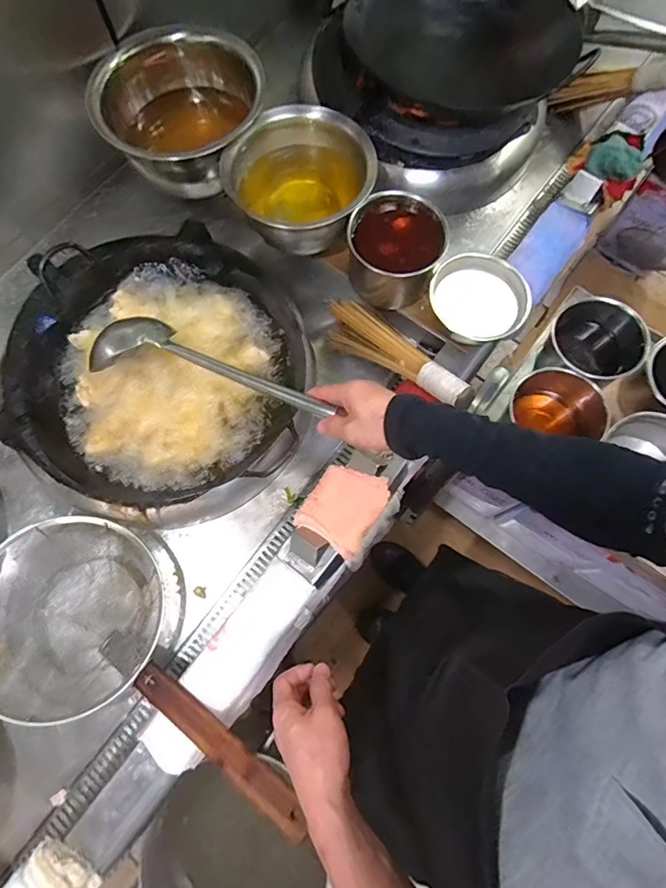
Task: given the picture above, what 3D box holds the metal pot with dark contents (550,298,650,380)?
[{"bbox_3d":[0.451,-0.161,0.833,0.146,0.144,0.145,0,73,1],"label":"metal pot with dark contents"}]

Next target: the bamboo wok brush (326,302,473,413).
[{"bbox_3d":[0.119,-0.163,0.811,0.308,0.058,0.095,39,78,25],"label":"bamboo wok brush"}]

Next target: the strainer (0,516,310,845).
[{"bbox_3d":[-0.309,0.327,0.686,0.609,0.159,0.285,26,75,23],"label":"strainer"}]

